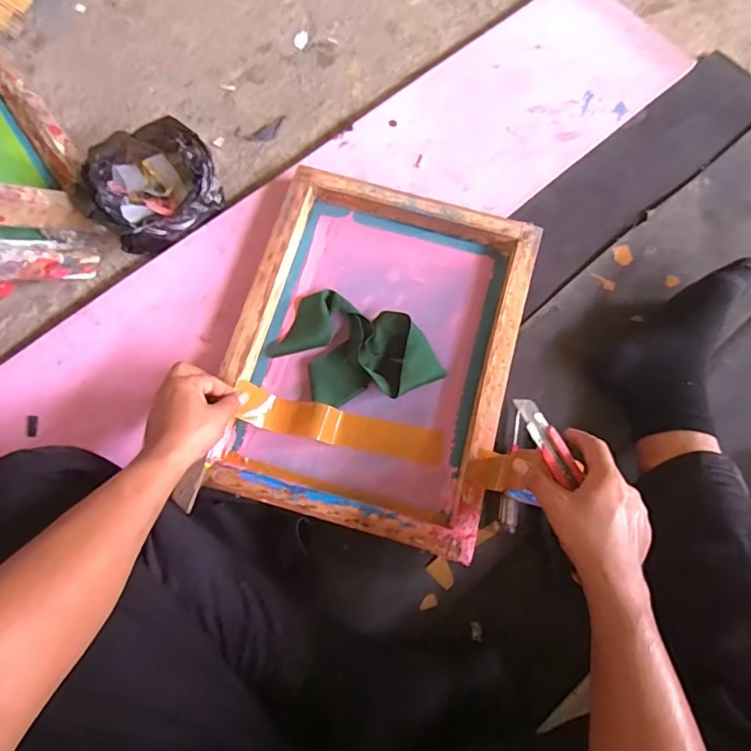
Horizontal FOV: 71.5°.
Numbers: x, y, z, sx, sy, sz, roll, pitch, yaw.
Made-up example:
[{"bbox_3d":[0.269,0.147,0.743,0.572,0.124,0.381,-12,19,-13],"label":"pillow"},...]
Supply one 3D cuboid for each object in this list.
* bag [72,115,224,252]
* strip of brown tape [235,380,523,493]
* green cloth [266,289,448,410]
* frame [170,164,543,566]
[{"bbox_3d":[-0.312,-0.262,0.725,0.174,0.114,0.141,-34,78,-11],"label":"bag"},{"bbox_3d":[-0.001,0.076,0.653,0.333,0.056,0.053,14,76,6],"label":"strip of brown tape"},{"bbox_3d":[-0.027,-0.028,0.696,0.201,0.042,0.147,37,76,9],"label":"green cloth"},{"bbox_3d":[0.000,-0.035,0.682,0.342,0.055,0.449,15,76,4],"label":"frame"}]

